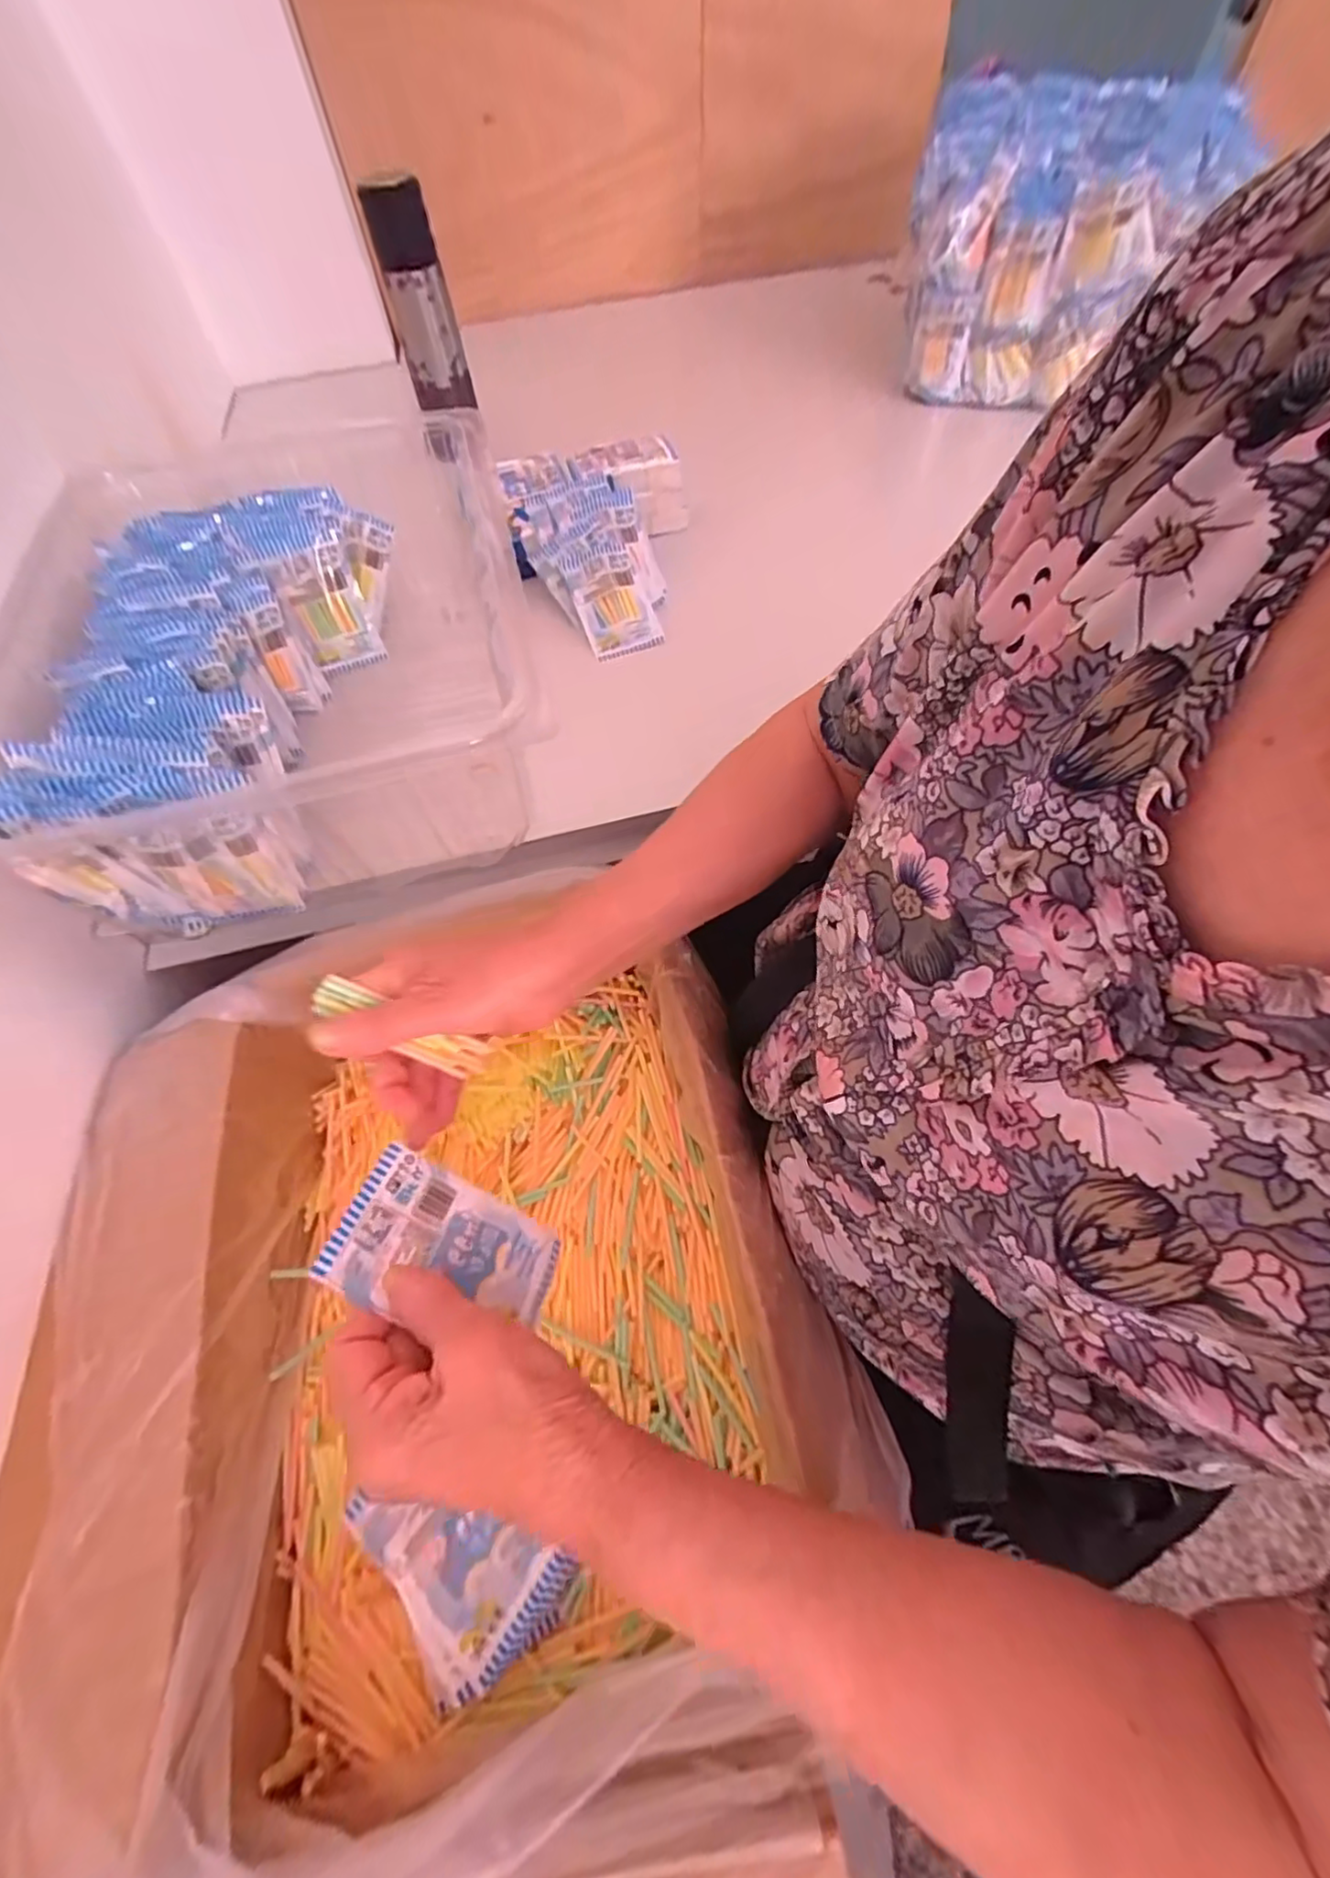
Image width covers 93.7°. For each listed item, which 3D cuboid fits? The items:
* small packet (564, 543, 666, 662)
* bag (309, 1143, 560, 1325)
[{"bbox_3d":[-0.050,-0.316,0.583,0.064,0.014,0.106,-20,86,-1],"label":"small packet"},{"bbox_3d":[-0.098,0.145,0.290,0.101,0.007,0.064,35,37,-15],"label":"bag"}]

